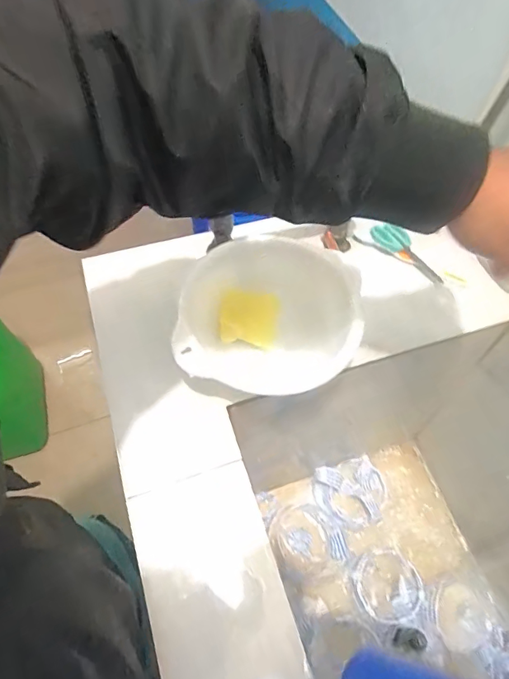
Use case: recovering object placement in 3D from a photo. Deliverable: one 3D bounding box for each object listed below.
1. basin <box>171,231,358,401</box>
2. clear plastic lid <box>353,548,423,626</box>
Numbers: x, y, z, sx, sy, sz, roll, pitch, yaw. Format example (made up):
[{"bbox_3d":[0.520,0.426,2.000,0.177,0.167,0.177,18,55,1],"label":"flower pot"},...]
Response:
[{"bbox_3d":[0.018,-0.015,0.517,0.192,0.083,0.186,1,61,-2],"label":"basin"},{"bbox_3d":[0.236,0.434,0.773,0.109,0.017,0.109,1,61,-2],"label":"clear plastic lid"}]

